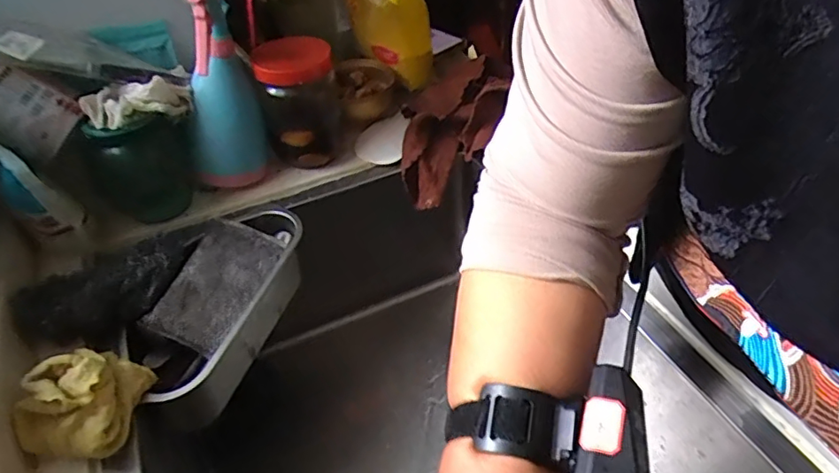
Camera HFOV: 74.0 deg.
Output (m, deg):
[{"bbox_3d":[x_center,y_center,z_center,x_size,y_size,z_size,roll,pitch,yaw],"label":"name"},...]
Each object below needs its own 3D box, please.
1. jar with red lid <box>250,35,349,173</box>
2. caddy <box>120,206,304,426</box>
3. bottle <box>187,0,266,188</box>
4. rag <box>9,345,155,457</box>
[{"bbox_3d":[-0.128,-0.139,0.607,0.075,0.133,0.087,8,45,10],"label":"jar with red lid"},{"bbox_3d":[-0.189,0.066,0.535,0.098,0.083,0.230,11,46,13],"label":"caddy"},{"bbox_3d":[-0.205,-0.143,0.562,0.076,0.202,0.065,-18,46,-16],"label":"bottle"},{"bbox_3d":[-0.244,0.114,0.405,0.071,0.050,0.078,5,44,7],"label":"rag"}]

